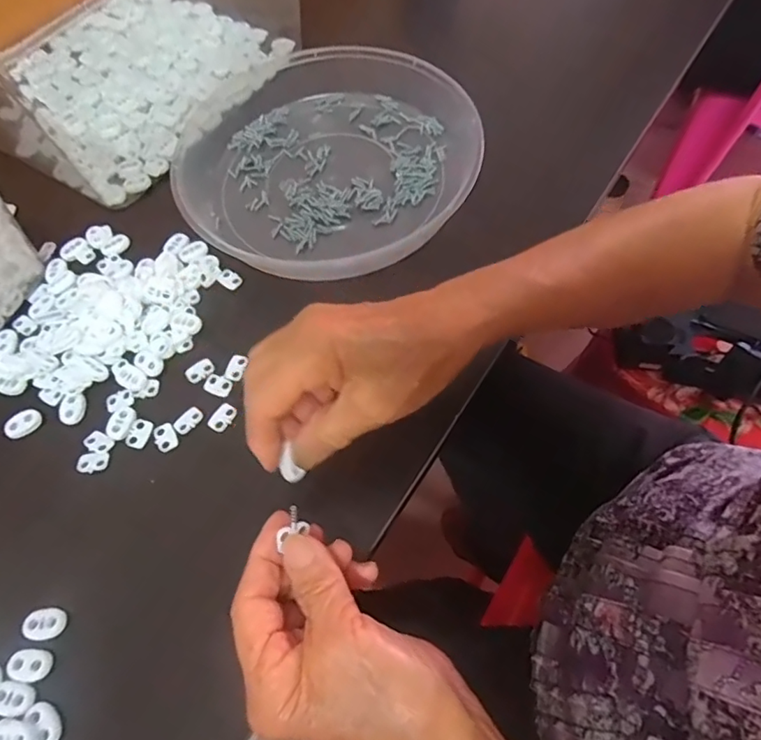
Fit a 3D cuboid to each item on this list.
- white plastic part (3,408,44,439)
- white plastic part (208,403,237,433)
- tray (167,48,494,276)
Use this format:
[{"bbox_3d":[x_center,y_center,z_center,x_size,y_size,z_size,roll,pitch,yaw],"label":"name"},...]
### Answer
[{"bbox_3d":[-0.235,0.035,0.353,0.017,0.004,0.023,40,70,19],"label":"white plastic part"},{"bbox_3d":[-0.103,0.031,0.351,0.013,0.004,0.018,27,67,14],"label":"white plastic part"},{"bbox_3d":[-0.049,-0.170,0.431,0.238,0.044,0.221,0,63,1],"label":"tray"}]

